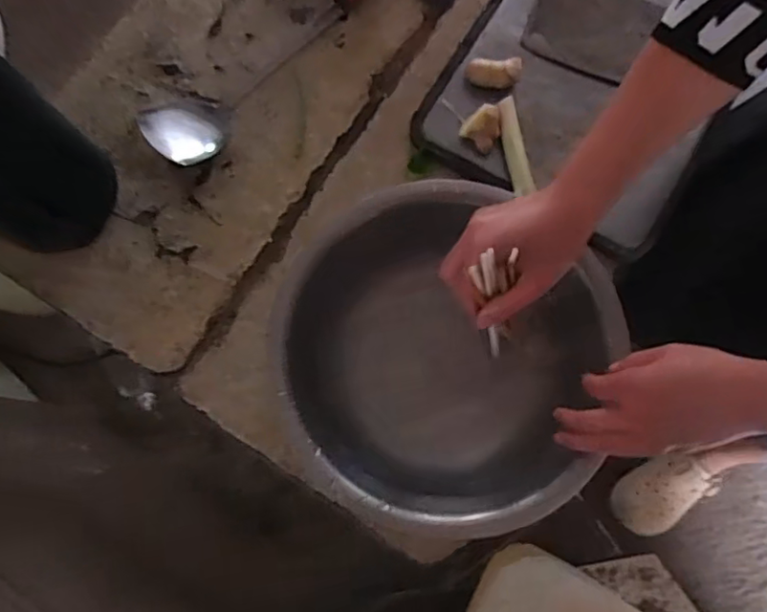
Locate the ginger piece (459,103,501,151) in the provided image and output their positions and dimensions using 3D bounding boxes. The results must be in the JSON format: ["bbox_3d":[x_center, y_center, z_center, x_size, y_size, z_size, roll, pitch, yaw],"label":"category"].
[{"bbox_3d":[0.112,-0.200,0.675,0.036,0.034,0.039,37,81,9],"label":"ginger piece"}]

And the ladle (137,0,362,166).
[{"bbox_3d":[-0.140,-0.297,0.725,0.096,0.035,0.351,40,77,9],"label":"ladle"}]

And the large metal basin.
[{"bbox_3d":[0.055,0.051,0.592,0.306,0.084,0.314,0,74,-1],"label":"large metal basin"}]

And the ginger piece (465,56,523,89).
[{"bbox_3d":[0.126,-0.265,0.693,0.061,0.022,0.024,-5,77,1],"label":"ginger piece"}]

